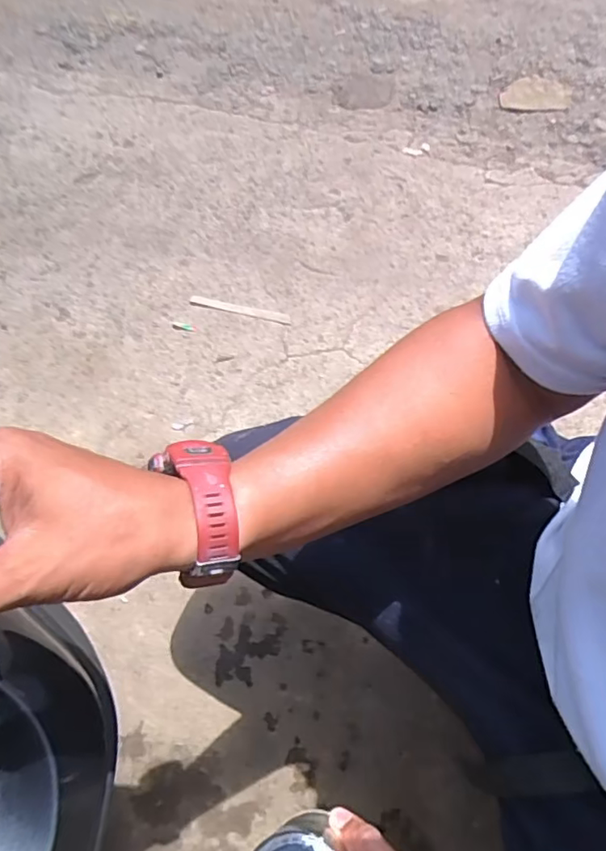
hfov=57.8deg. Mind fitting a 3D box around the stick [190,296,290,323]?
[{"bbox_3d":[-0.119,-0.221,1.035,0.196,0.004,0.021,13,64,9],"label":"stick"}]

